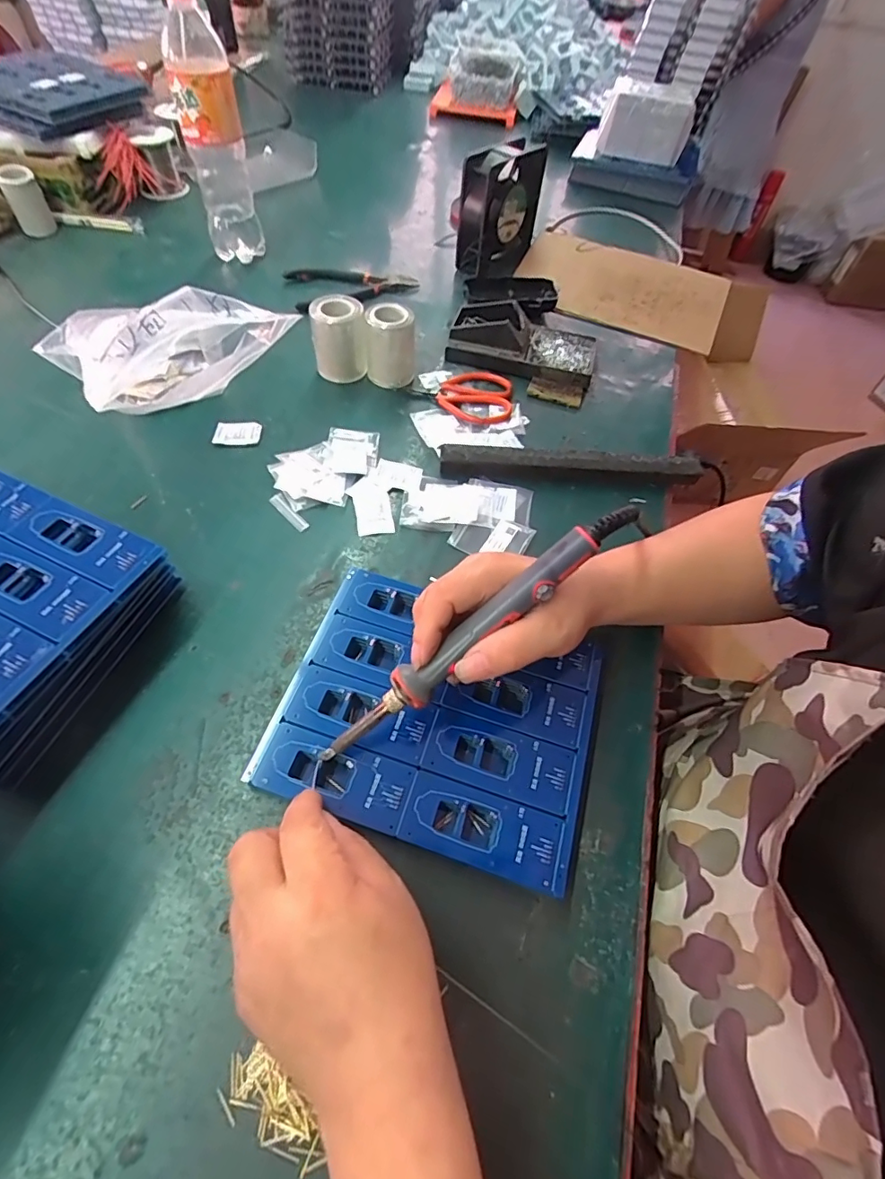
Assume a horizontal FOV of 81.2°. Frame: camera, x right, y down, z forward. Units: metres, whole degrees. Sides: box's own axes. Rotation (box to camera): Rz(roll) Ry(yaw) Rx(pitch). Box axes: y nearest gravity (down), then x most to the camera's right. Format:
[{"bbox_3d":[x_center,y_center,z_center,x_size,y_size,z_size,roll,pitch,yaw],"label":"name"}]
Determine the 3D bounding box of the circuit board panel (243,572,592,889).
[{"bbox_3d":[-0.003,0.080,0.340,0.190,0.017,0.158,17,58,6],"label":"circuit board panel"}]

